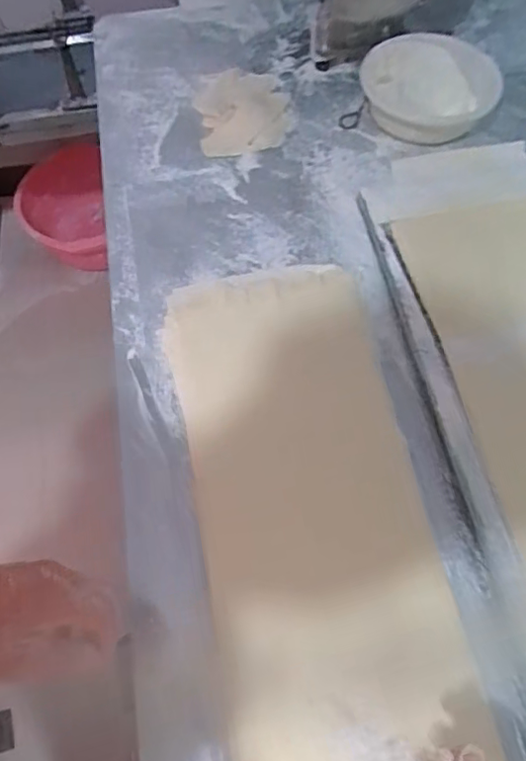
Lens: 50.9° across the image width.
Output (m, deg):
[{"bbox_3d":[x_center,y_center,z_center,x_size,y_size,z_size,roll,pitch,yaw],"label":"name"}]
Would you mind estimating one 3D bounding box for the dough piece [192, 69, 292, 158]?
[{"bbox_3d":[-0.031,-0.414,0.836,0.139,0.011,0.190,-10,63,-3],"label":"dough piece"}]

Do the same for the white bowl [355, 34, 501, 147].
[{"bbox_3d":[0.241,-0.436,0.815,0.188,0.057,0.180,-1,63,1],"label":"white bowl"}]

